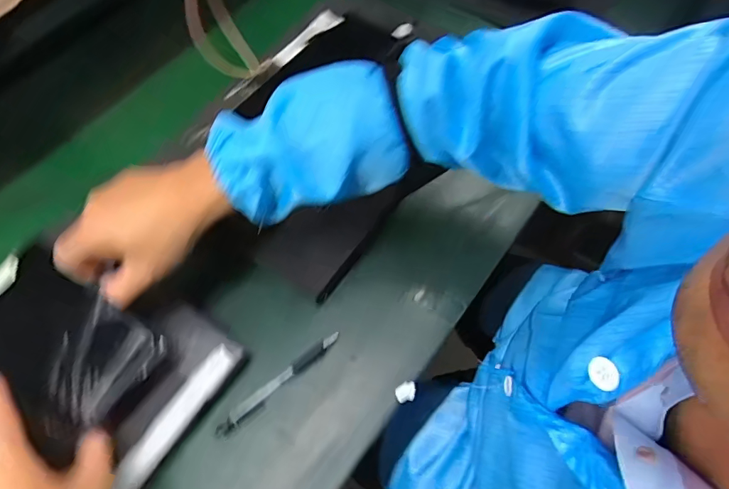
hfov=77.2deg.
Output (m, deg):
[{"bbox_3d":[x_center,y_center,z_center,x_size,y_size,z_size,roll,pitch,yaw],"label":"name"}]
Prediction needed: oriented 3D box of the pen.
[{"bbox_3d":[-0.080,0.132,0.433,0.138,0.013,0.014,-37,67,-15],"label":"pen"}]

